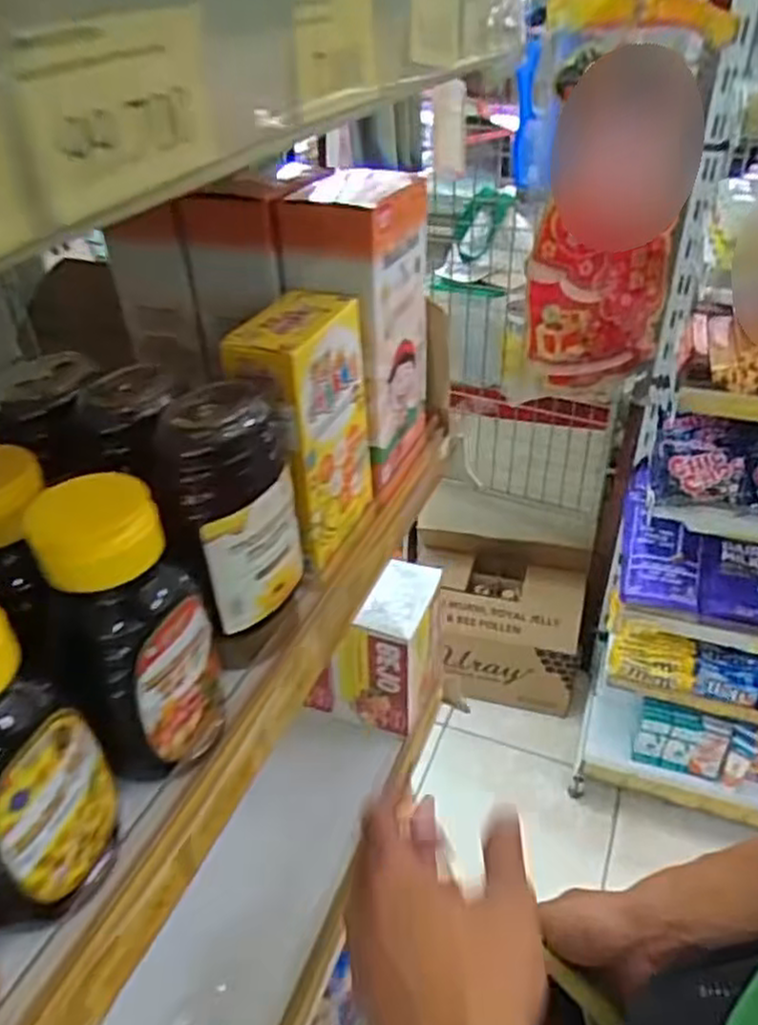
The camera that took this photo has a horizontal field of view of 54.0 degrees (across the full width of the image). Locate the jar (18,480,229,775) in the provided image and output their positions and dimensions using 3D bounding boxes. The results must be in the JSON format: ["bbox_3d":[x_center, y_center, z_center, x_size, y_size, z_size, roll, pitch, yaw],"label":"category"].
[{"bbox_3d":[-0.086,0.043,0.268,0.049,0.107,0.050,-13,38,-16],"label":"jar"}]

